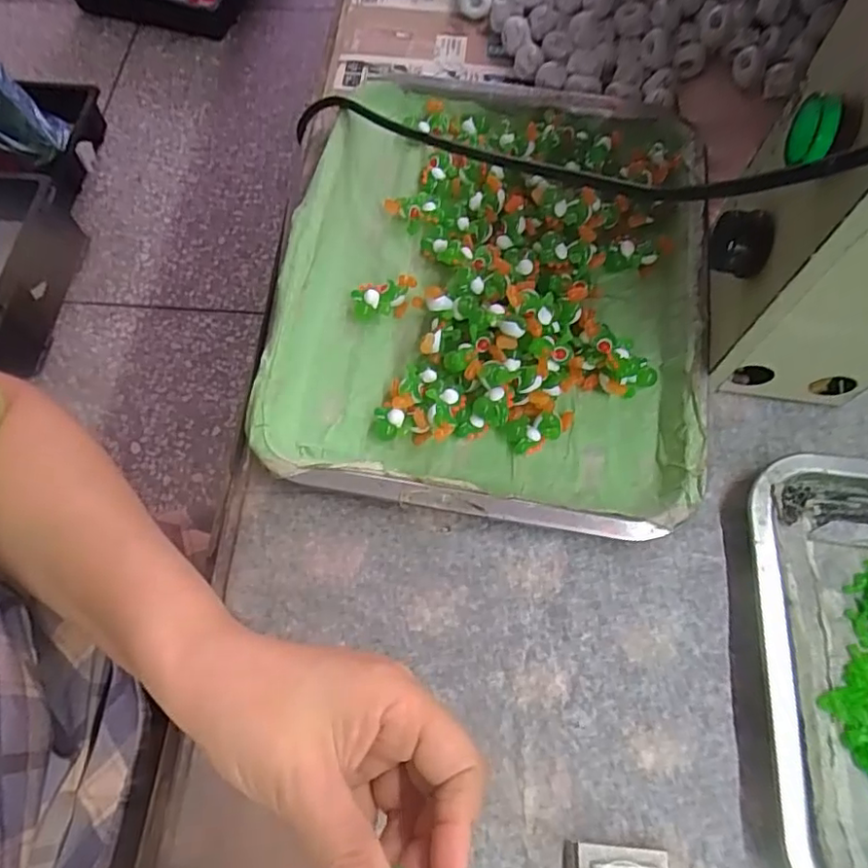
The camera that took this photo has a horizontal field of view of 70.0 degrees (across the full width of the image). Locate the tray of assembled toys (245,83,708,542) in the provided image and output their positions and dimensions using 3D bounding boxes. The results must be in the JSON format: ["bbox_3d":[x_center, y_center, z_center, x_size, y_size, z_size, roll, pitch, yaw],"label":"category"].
[{"bbox_3d":[0.035,-0.094,0.372,0.241,0.038,0.290,9,67,4],"label":"tray of assembled toys"}]

